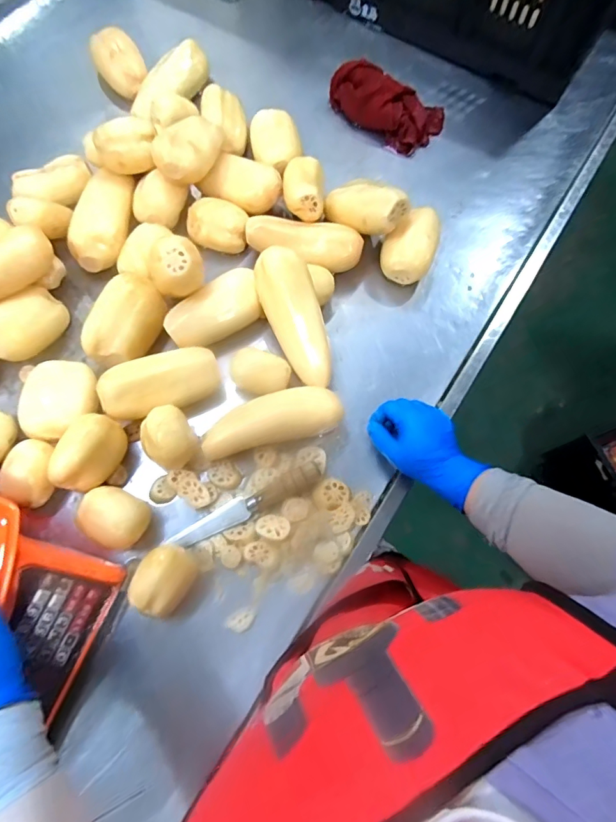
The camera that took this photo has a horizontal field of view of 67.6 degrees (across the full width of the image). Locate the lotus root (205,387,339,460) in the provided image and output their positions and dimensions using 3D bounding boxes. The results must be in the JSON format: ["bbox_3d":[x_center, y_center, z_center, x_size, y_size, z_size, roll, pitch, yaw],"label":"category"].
[{"bbox_3d":[-0.047,0.016,0.598,0.178,0.065,0.068,-14,71,-6],"label":"lotus root"}]

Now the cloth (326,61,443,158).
[{"bbox_3d":[0.131,-0.527,0.787,0.196,0.058,0.111,33,73,10],"label":"cloth"}]

